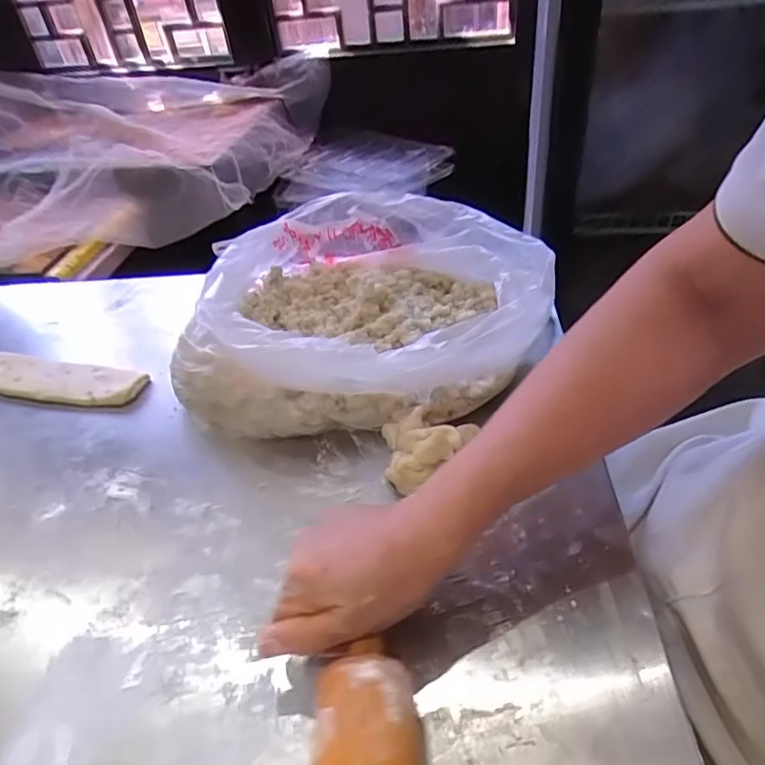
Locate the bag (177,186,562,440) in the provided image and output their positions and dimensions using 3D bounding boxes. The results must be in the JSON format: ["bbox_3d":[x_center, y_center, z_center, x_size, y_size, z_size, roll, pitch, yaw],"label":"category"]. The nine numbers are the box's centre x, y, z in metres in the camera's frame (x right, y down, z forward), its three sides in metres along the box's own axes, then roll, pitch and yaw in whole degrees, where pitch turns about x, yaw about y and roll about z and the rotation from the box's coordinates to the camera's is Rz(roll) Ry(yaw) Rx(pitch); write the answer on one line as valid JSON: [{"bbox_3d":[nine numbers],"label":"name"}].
[{"bbox_3d":[-0.007,-0.065,0.543,0.306,0.117,0.274,9,43,19],"label":"bag"}]

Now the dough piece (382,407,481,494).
[{"bbox_3d":[0.038,0.052,0.465,0.071,0.035,0.064,-7,41,0],"label":"dough piece"}]

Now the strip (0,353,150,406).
[{"bbox_3d":[-0.347,-0.002,0.595,0.200,0.017,0.053,7,43,17],"label":"strip"}]

